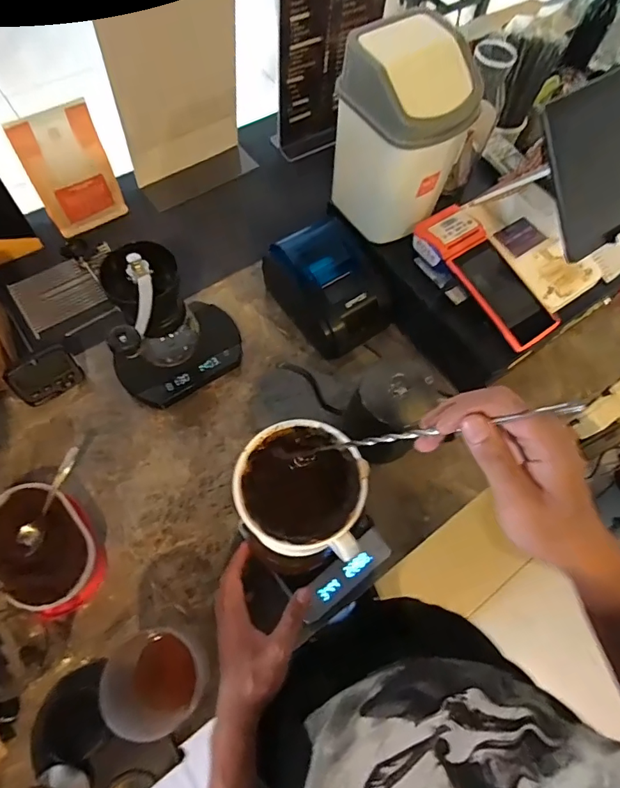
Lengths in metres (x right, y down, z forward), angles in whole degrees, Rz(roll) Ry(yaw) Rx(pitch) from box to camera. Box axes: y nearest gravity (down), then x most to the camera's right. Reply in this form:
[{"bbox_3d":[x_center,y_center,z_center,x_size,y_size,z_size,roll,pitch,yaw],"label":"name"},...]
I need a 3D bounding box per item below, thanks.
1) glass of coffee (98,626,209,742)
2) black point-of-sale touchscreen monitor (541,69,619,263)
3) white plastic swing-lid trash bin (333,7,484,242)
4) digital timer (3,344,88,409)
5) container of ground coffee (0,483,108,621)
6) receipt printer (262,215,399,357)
[{"bbox_3d":[-0.148,0.281,0.464,0.088,0.129,0.084,-19,67,-11],"label":"glass of coffee"},{"bbox_3d":[0.341,-0.259,0.484,0.240,0.017,0.154,-32,114,-15],"label":"black point-of-sale touchscreen monitor"},{"bbox_3d":[0.117,-0.321,0.575,0.131,0.206,0.125,-28,69,-15],"label":"white plastic swing-lid trash bin"},{"bbox_3d":[-0.359,-0.025,0.629,0.081,0.077,0.033,-37,72,-18],"label":"digital timer"},{"bbox_3d":[-0.312,0.182,0.544,0.108,0.049,0.151,-25,69,-14],"label":"container of ground coffee"},{"bbox_3d":[0.032,-0.160,0.693,0.135,0.110,0.174,-30,70,-15],"label":"receipt printer"}]

